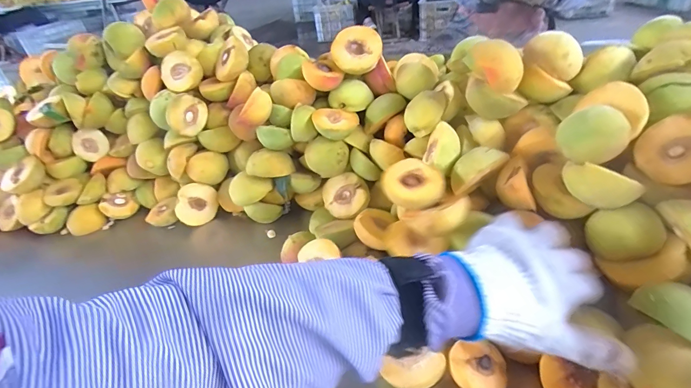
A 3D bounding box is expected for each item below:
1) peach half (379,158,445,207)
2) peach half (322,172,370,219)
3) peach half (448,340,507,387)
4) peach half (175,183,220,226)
[{"bbox_3d":[0.075,-0.012,0.409,0.066,0.050,0.030,18,6,8],"label":"peach half"},{"bbox_3d":[0.000,0.004,0.532,0.061,0.032,0.063,-3,80,18],"label":"peach half"},{"bbox_3d":[0.118,0.163,0.336,0.058,0.026,0.044,15,55,-21],"label":"peach half"},{"bbox_3d":[-0.241,0.016,0.592,0.066,0.061,0.023,-28,41,-27],"label":"peach half"}]

